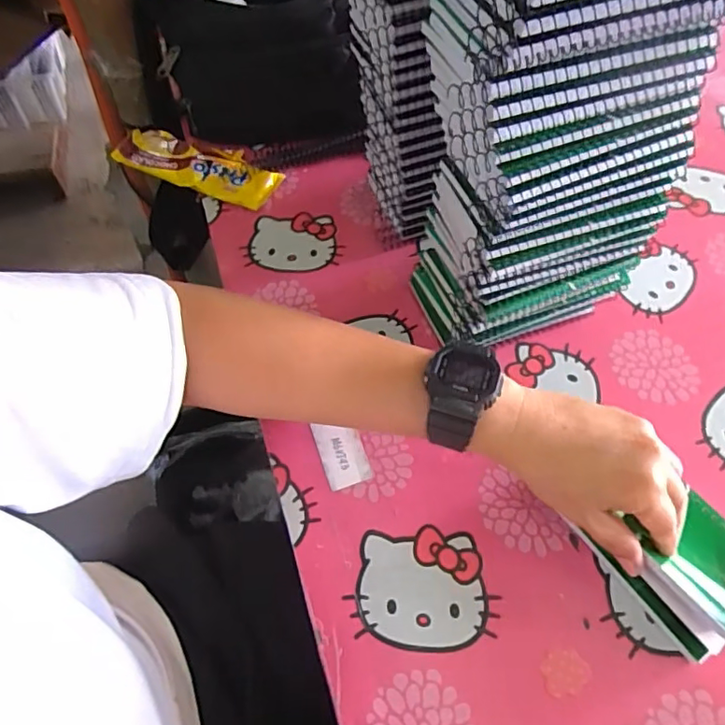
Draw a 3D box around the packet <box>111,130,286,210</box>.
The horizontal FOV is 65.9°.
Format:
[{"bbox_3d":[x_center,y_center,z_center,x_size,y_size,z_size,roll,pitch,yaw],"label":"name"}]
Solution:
[{"bbox_3d":[-0.164,-0.199,0.555,0.161,0.031,0.059,15,58,11],"label":"packet"}]

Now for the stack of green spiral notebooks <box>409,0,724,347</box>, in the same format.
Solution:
[{"bbox_3d":[0.114,-0.135,0.365,0.153,0.282,0.107,-20,58,-11],"label":"stack of green spiral notebooks"}]

